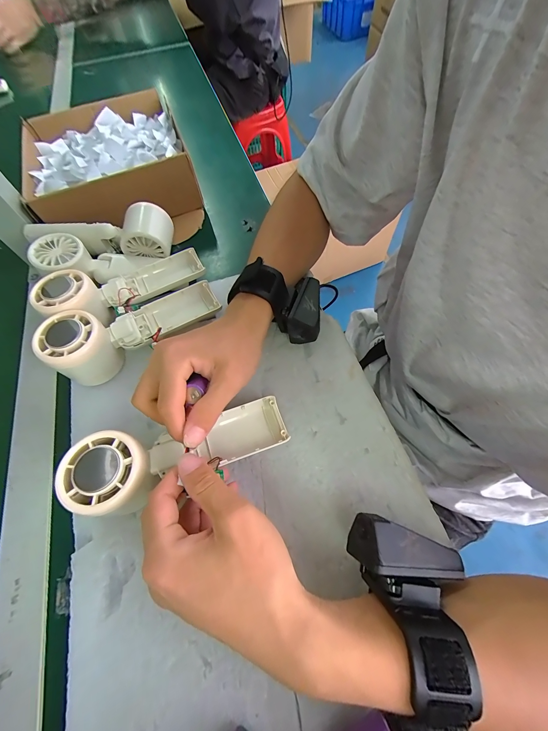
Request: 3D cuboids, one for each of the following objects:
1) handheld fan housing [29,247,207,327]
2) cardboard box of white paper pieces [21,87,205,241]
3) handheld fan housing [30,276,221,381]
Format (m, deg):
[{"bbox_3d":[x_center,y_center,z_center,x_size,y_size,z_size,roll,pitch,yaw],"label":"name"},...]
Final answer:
[{"bbox_3d":[-0.159,-0.084,0.304,0.160,0.043,0.057,-25,63,-25],"label":"handheld fan housing"},{"bbox_3d":[-0.229,-0.279,0.406,0.209,0.081,0.258,-21,64,-7],"label":"cardboard box of white paper pieces"},{"bbox_3d":[-0.134,-0.040,0.281,0.161,0.058,0.055,-32,66,-12],"label":"handheld fan housing"}]

